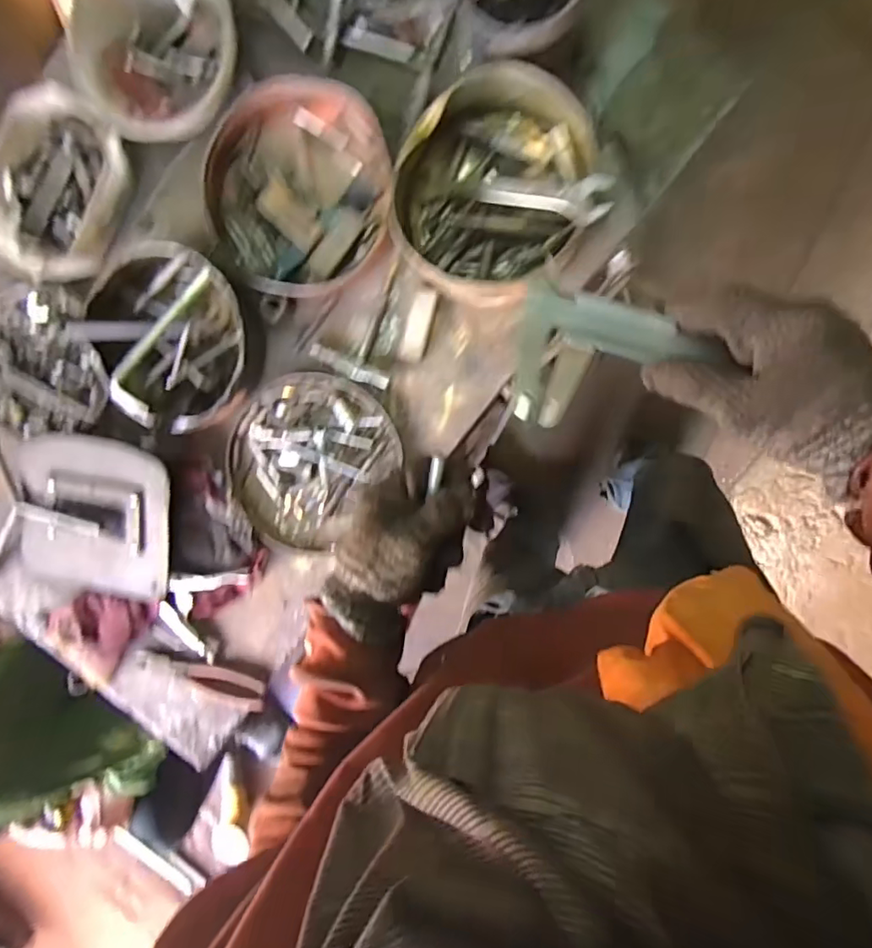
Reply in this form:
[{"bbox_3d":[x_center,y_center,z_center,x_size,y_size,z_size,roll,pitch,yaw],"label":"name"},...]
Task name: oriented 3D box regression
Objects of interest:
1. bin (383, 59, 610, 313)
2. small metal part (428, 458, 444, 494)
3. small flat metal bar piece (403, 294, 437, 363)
[{"bbox_3d":[0.063,-0.279,0.554,0.181,0.096,0.180,38,100,2],"label":"bin"},{"bbox_3d":[0.000,0.001,0.417,0.009,0.006,0.028,12,115,6],"label":"small metal part"},{"bbox_3d":[-0.019,-0.165,0.626,0.027,0.010,0.075,16,98,5],"label":"small flat metal bar piece"}]

